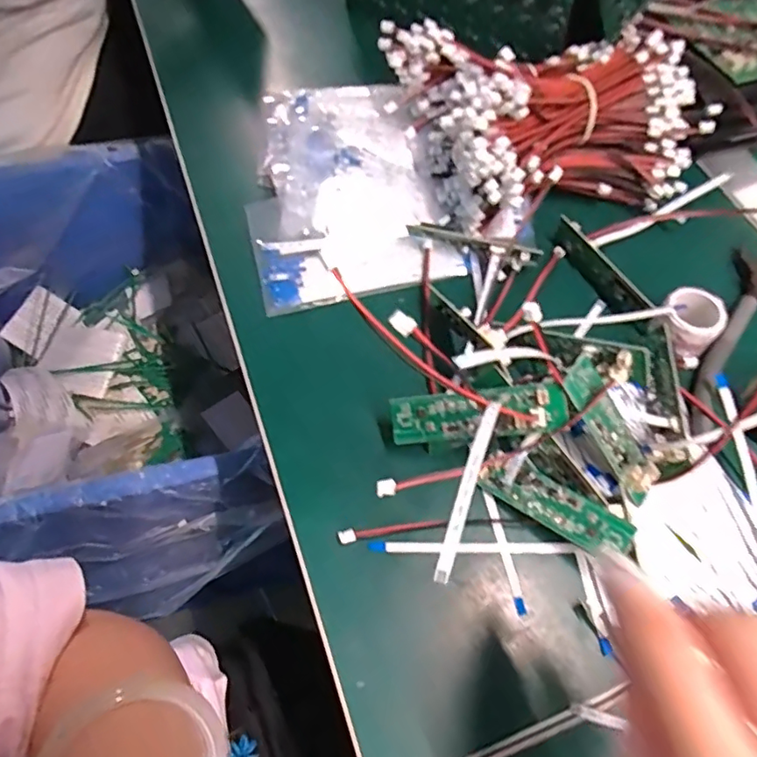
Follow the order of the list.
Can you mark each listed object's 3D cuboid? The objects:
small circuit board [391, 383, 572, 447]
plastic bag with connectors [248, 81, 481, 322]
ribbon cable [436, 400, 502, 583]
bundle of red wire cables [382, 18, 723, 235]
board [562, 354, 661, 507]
[{"bbox_3d":[0.046,0.018,0.268,0.084,0.011,0.024,-8,85,21],"label":"small circuit board"},{"bbox_3d":[-0.023,-0.122,0.355,0.127,0.039,0.145,-14,62,-9],"label":"plastic bag with connectors"},{"bbox_3d":[0.032,0.037,0.195,0.006,0.009,0.069,19,62,9],"label":"ribbon cable"},{"bbox_3d":[0.112,-0.167,0.355,0.183,0.077,0.121,-14,62,-9],"label":"bundle of red wire cables"},{"bbox_3d":[0.115,0.026,0.268,0.023,0.009,0.082,-43,108,-19],"label":"board"}]

